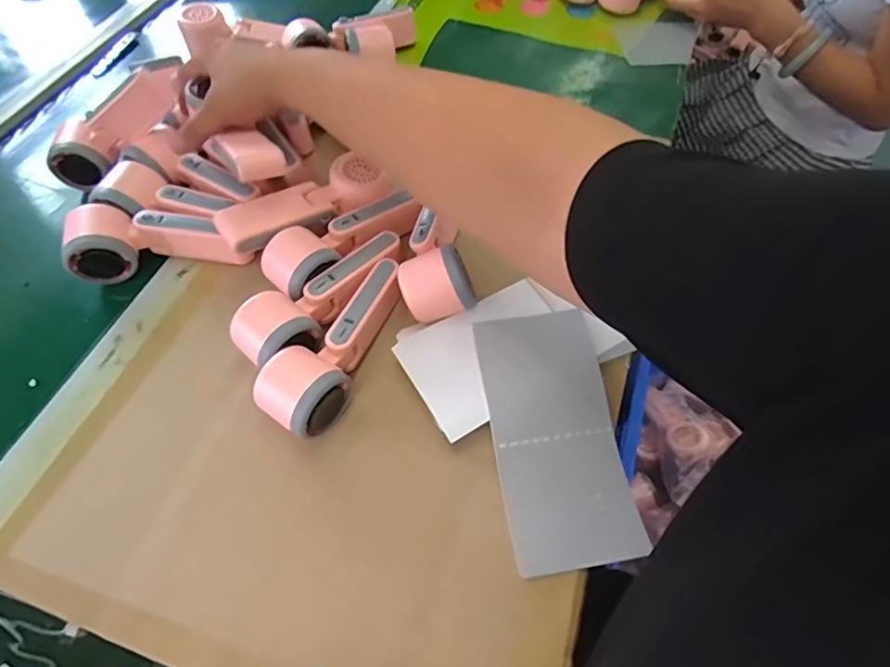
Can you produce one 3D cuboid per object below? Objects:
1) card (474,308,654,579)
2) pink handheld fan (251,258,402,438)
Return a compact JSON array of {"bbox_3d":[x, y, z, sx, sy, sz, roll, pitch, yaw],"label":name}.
[{"bbox_3d":[0.086,0.075,0.409,0.096,0.009,0.194,-7,68,-6],"label":"card"},{"bbox_3d":[-0.080,0.010,0.432,0.059,0.040,0.159,32,63,19],"label":"pink handheld fan"}]

